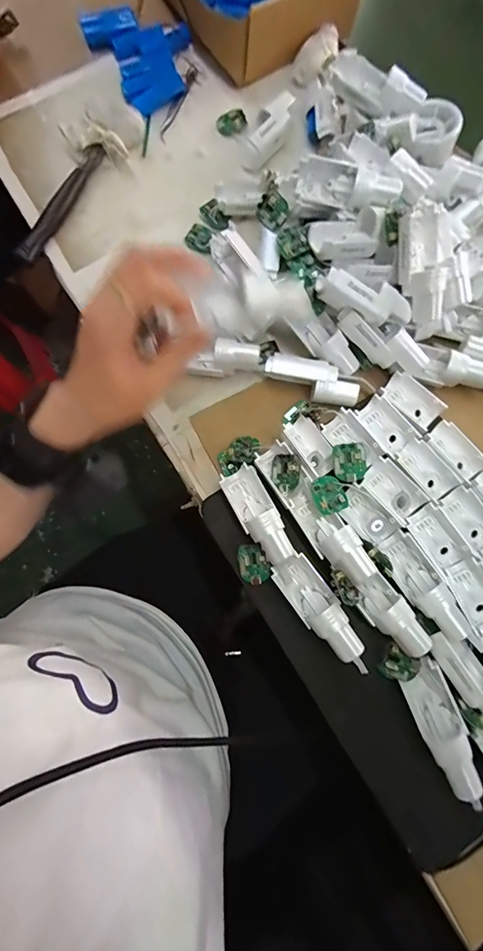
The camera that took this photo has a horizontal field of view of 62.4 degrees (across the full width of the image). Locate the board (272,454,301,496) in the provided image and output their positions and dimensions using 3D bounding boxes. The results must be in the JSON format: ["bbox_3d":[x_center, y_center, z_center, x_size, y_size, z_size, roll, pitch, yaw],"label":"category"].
[{"bbox_3d":[0.039,-0.001,0.362,0.028,0.005,0.036,3,87,36],"label":"board"}]

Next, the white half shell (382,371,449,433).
[{"bbox_3d":[0.163,-0.070,0.384,0.057,0.018,0.034,40,81,7],"label":"white half shell"}]

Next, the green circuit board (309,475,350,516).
[{"bbox_3d":[0.077,0.017,0.355,0.029,0.004,0.034,-22,75,-2],"label":"green circuit board"}]

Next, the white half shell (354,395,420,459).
[{"bbox_3d":[0.135,-0.045,0.378,0.037,0.019,0.057,-39,81,-8],"label":"white half shell"}]

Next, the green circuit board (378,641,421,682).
[{"bbox_3d":[0.128,0.156,0.327,0.005,0.033,0.026,42,82,-26],"label":"green circuit board"}]

